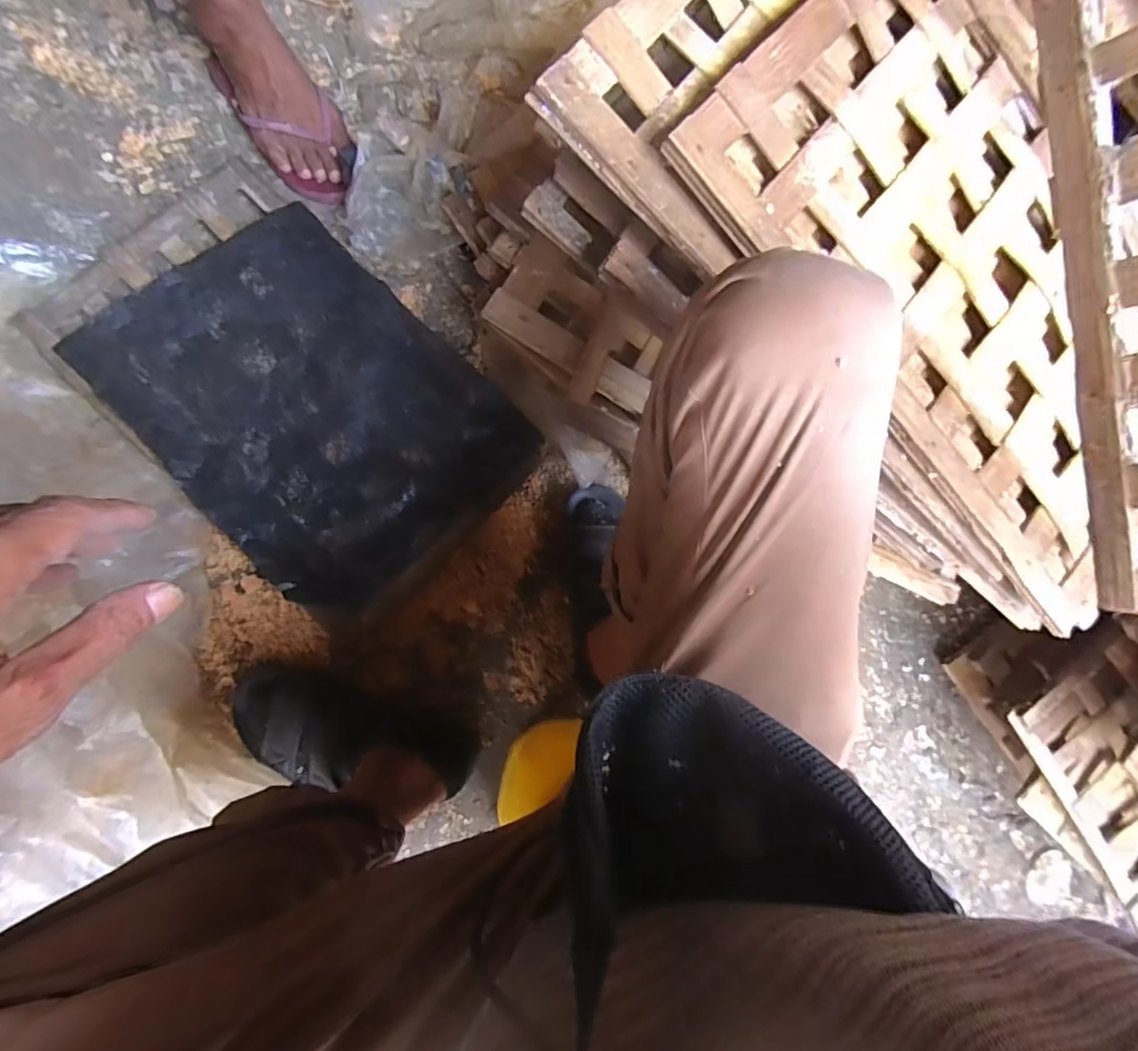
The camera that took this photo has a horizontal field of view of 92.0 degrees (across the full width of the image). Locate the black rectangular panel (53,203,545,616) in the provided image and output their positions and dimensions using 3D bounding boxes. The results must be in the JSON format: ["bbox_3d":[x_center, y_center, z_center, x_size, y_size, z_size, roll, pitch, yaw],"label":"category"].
[{"bbox_3d":[-0.307,-0.142,0.658,0.457,0.040,0.339,44,81,-3],"label":"black rectangular panel"}]

